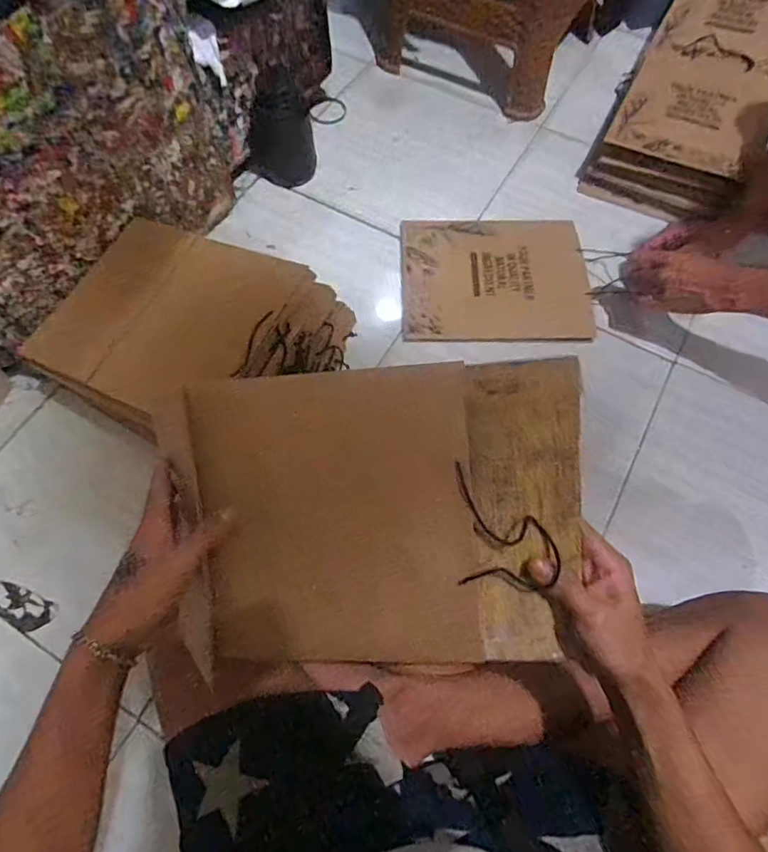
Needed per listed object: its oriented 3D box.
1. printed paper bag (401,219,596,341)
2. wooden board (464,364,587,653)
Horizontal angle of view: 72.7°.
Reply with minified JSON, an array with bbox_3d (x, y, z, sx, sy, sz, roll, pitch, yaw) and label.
[{"bbox_3d":[0.183,-0.247,0.866,0.302,0.022,0.236,-1,69,2],"label":"printed paper bag"},{"bbox_3d":[0.111,0.069,0.403,0.081,0.007,0.235,-3,98,11],"label":"wooden board"}]

